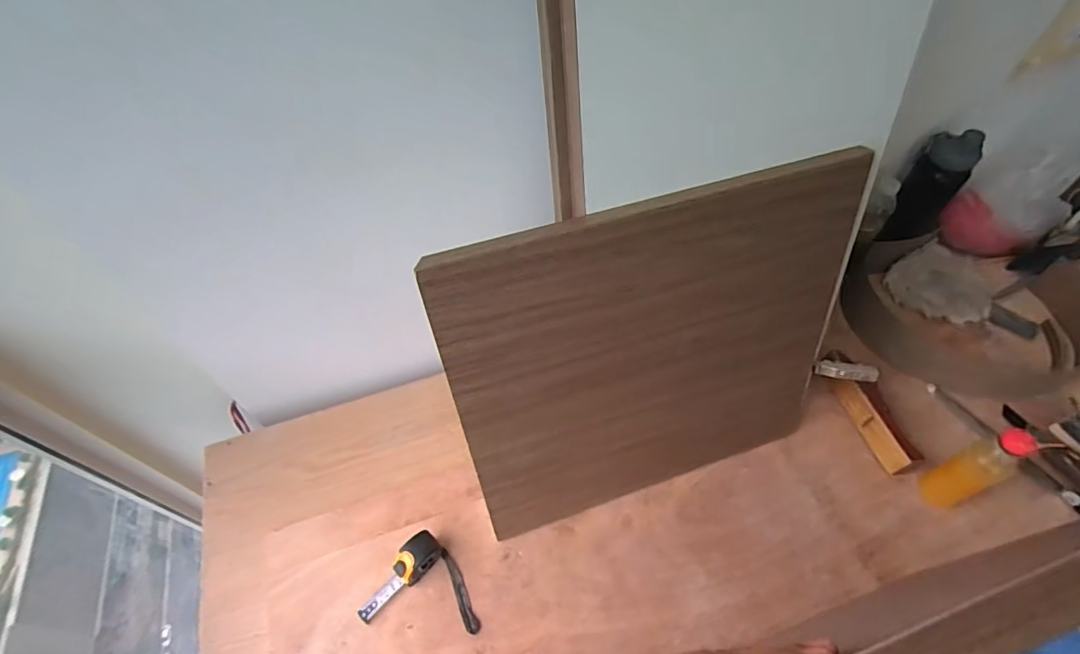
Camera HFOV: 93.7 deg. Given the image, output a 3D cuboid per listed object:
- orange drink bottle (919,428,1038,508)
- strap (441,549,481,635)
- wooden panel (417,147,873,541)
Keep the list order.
[{"bbox_3d":[0.557,0.184,0.650,0.045,0.153,0.047,-1,53,2],"label":"orange drink bottle"},{"bbox_3d":[-0.104,0.341,0.656,0.018,0.009,0.105,-23,56,-14],"label":"strap"},{"bbox_3d":[0.142,0.055,0.602,0.465,0.433,0.019,-16,40,-9],"label":"wooden panel"}]

